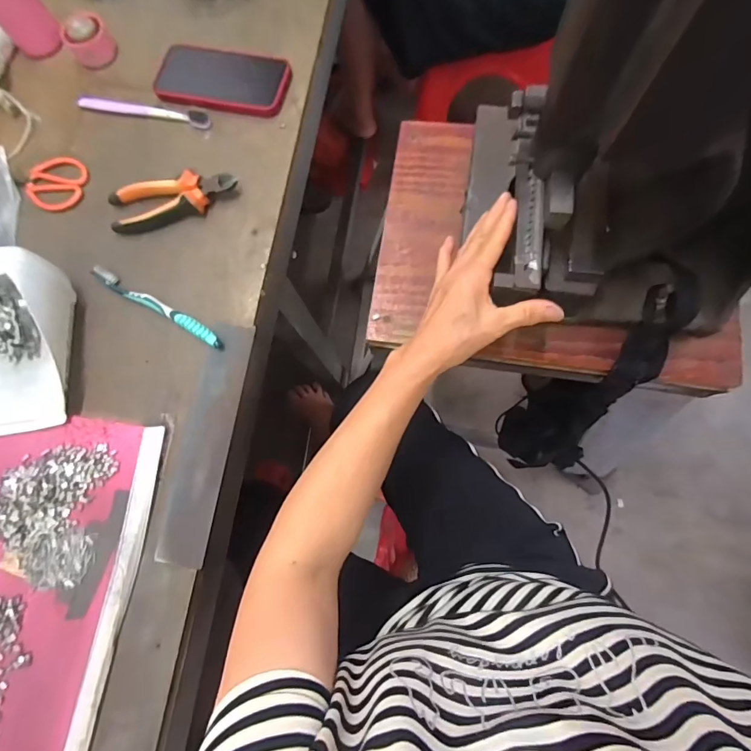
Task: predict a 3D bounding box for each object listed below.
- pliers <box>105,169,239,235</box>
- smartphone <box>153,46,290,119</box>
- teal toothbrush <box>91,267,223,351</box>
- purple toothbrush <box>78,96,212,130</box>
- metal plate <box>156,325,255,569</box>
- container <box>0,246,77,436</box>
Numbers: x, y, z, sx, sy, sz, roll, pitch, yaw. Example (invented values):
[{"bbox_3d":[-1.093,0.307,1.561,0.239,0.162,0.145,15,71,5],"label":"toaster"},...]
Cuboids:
[{"bbox_3d":[-0.238,-0.208,0.493,0.149,0.029,0.046,-11,77,-1],"label":"pliers"},{"bbox_3d":[-0.194,-0.375,0.533,0.171,0.013,0.086,11,78,4],"label":"smartphone"},{"bbox_3d":[-0.244,-0.078,0.466,0.180,0.018,0.016,29,80,8],"label":"teal toothbrush"},{"bbox_3d":[-0.292,-0.335,0.535,0.176,0.007,0.019,13,78,4],"label":"purple toothbrush"},{"bbox_3d":[-0.175,0.066,0.437,0.050,0.006,0.244,8,78,3],"label":"metal plate"},{"bbox_3d":[-0.401,-0.032,0.428,0.157,0.076,0.174,-11,77,-1],"label":"container"}]

